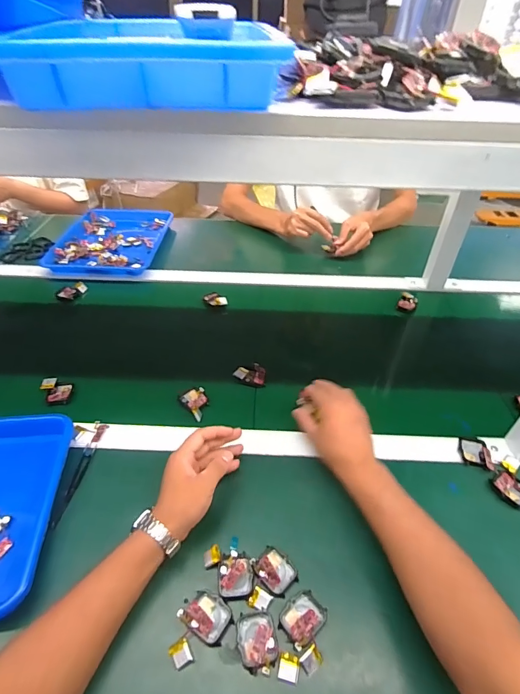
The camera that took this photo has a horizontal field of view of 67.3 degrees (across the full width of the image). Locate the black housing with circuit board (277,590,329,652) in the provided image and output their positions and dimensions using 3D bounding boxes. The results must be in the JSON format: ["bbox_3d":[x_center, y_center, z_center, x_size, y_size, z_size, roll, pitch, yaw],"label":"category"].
[{"bbox_3d":[0.045,0.282,0.408,0.048,0.012,0.038,-32,52,-31],"label":"black housing with circuit board"}]

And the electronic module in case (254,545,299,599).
[{"bbox_3d":[0.018,0.250,0.440,0.045,0.018,0.038,31,50,28],"label":"electronic module in case"}]

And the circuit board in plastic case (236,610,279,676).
[{"bbox_3d":[-0.002,0.297,0.396,0.038,0.012,0.051,-7,43,-9],"label":"circuit board in plastic case"}]

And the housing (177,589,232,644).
[{"bbox_3d":[-0.056,0.281,0.412,0.046,0.014,0.039,26,48,24],"label":"housing"}]

